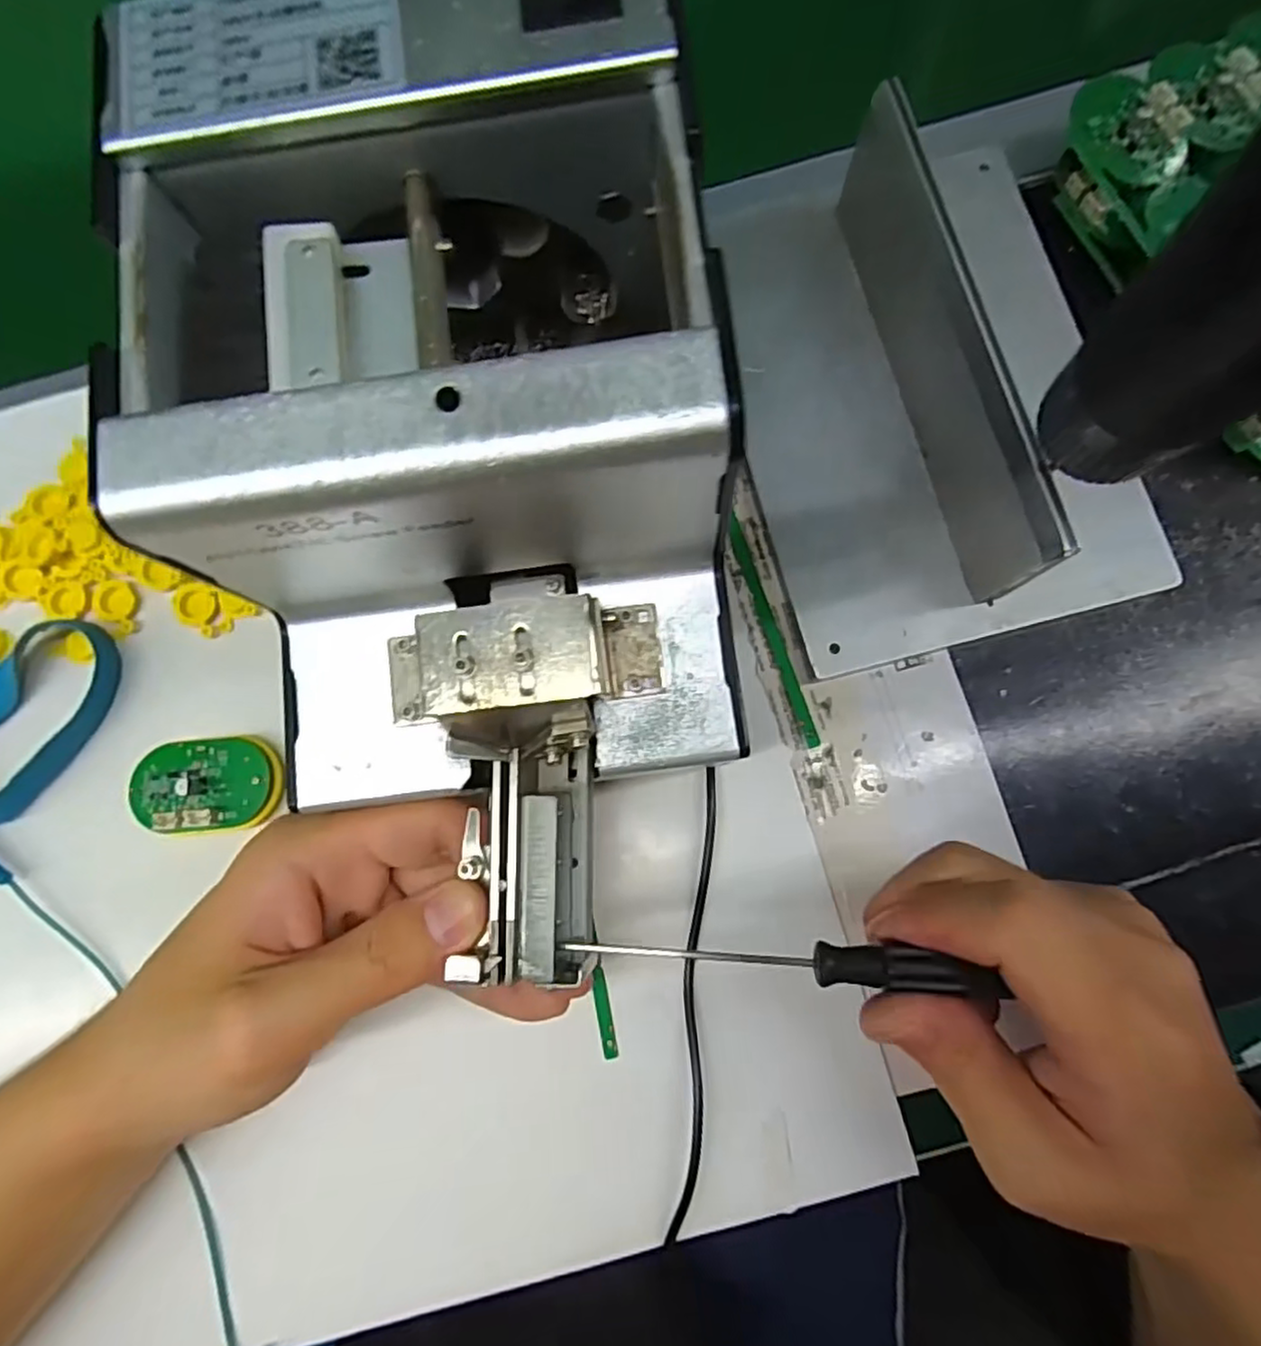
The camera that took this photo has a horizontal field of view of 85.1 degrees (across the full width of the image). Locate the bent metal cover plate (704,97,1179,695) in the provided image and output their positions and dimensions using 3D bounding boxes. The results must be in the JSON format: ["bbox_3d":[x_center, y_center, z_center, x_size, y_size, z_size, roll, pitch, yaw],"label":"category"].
[{"bbox_3d":[0.110,-0.115,0.245,0.140,0.069,0.201,-16,80,1],"label":"bent metal cover plate"}]

